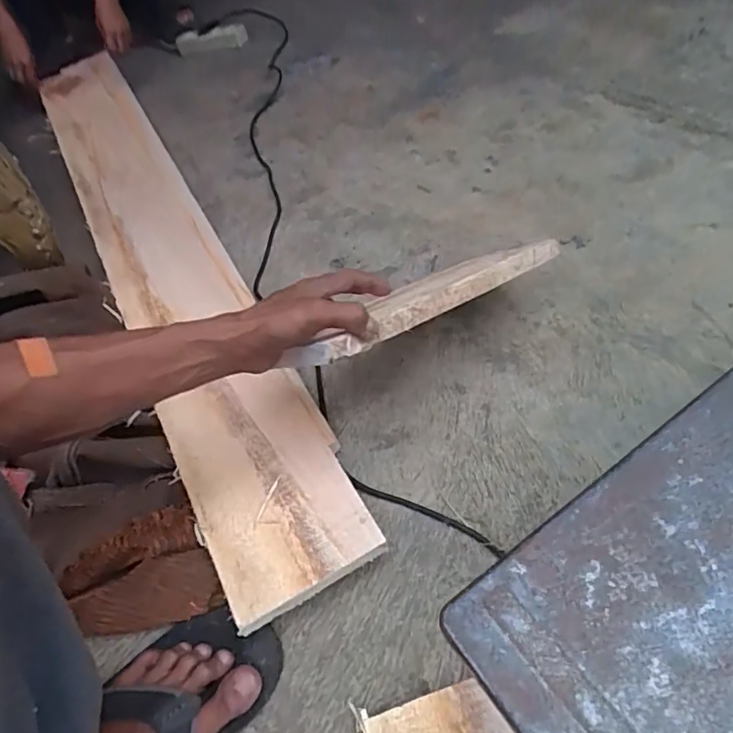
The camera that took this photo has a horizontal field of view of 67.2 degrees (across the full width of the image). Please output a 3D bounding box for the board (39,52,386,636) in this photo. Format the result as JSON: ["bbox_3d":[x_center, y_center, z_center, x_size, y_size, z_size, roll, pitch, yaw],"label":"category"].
[{"bbox_3d":[-0.346,-0.223,0.879,0.174,0.034,1.297,-25,52,-15],"label":"board"}]

